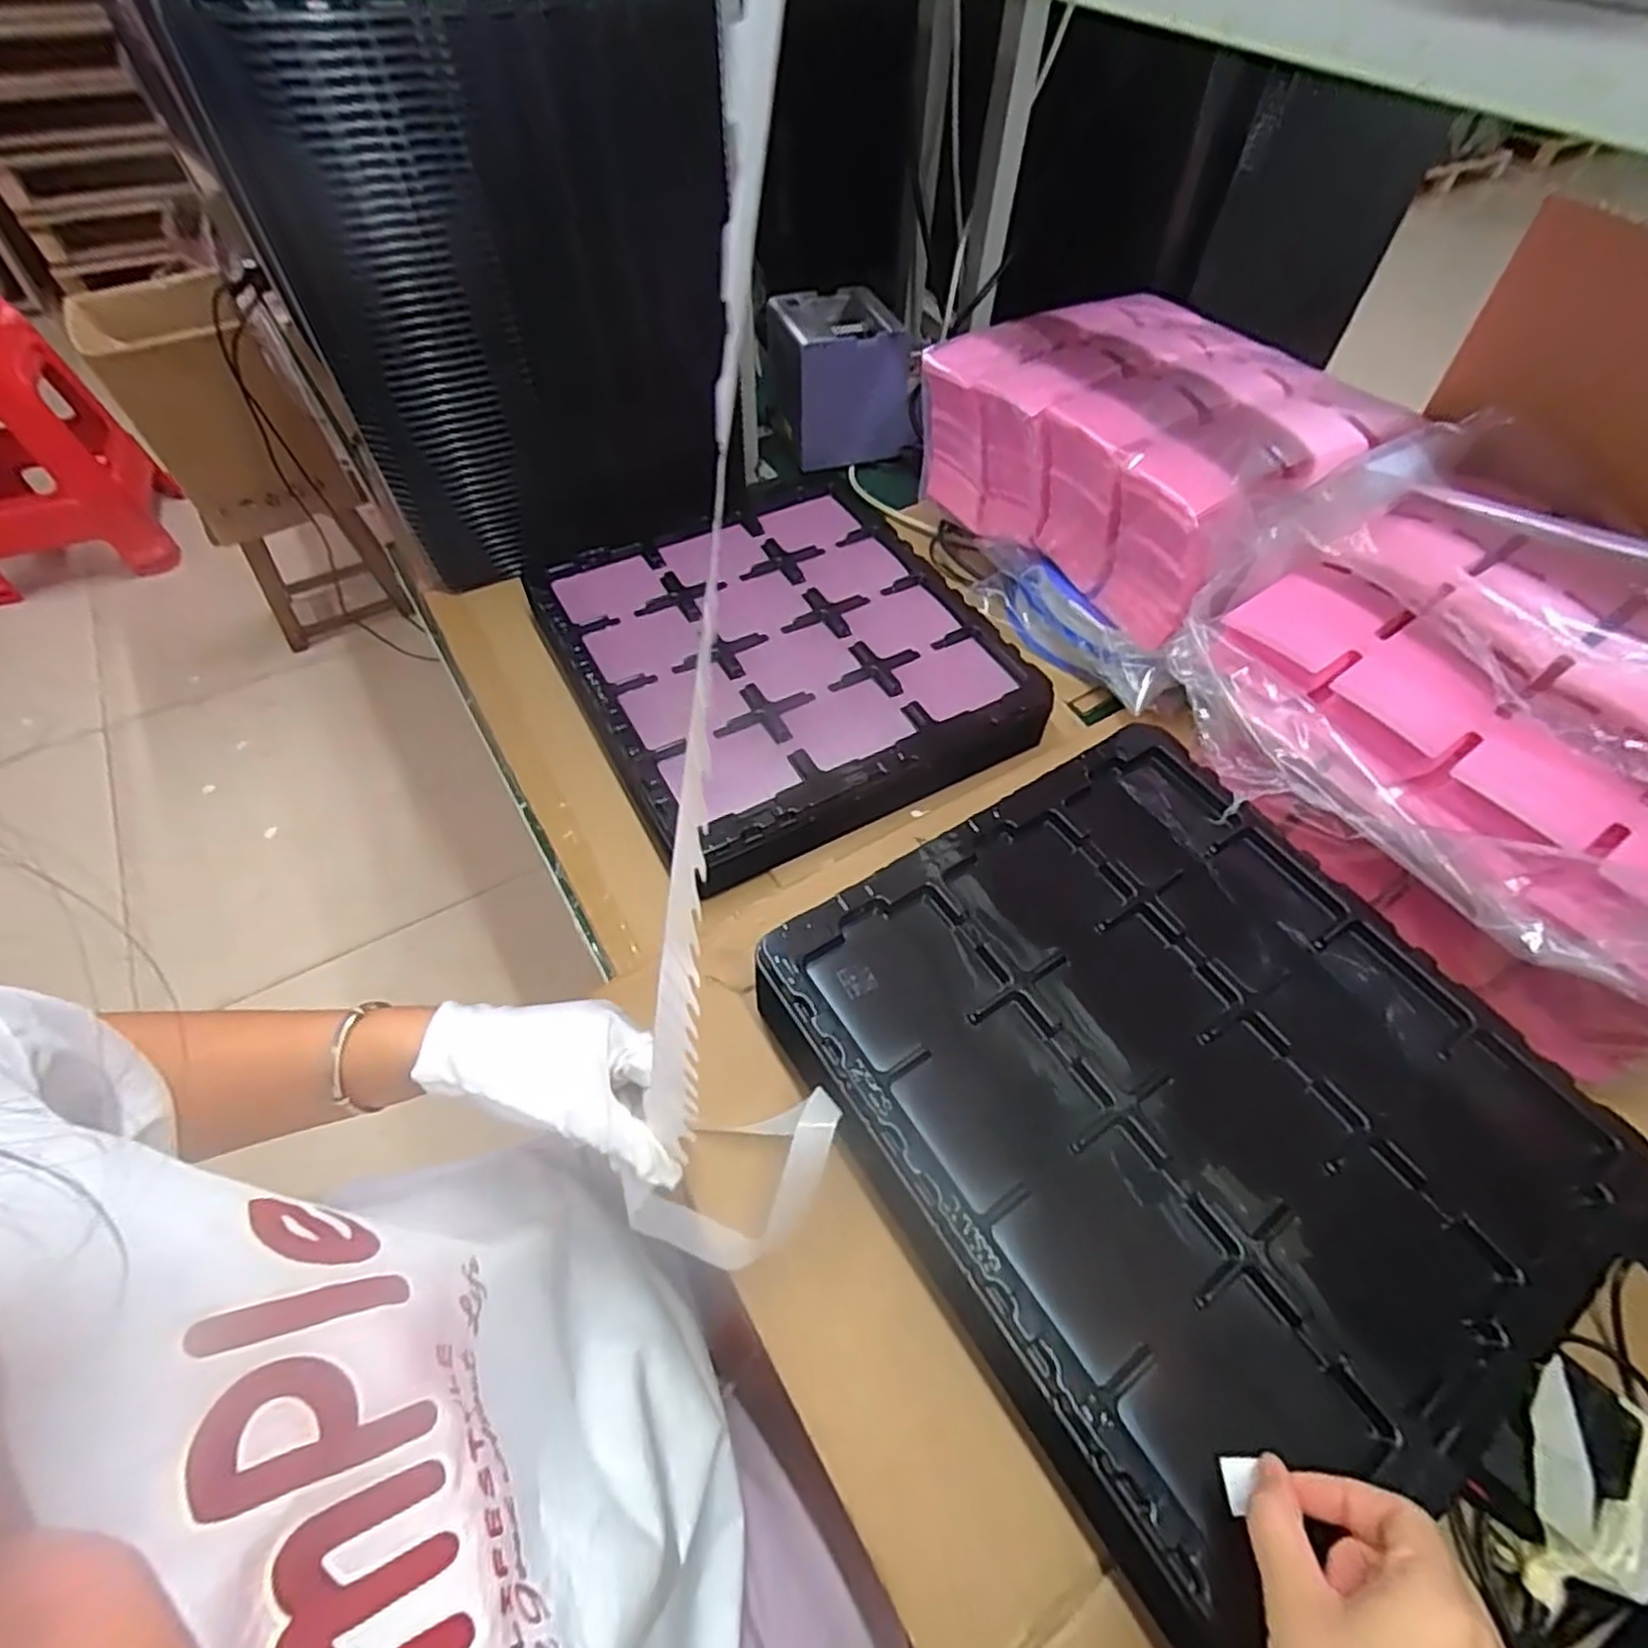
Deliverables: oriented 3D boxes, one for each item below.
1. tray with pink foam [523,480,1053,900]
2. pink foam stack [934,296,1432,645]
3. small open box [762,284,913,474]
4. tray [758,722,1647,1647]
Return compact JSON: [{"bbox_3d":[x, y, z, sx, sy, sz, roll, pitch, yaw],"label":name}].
[{"bbox_3d":[-0.045,-0.153,0.675,0.340,0.064,0.375,-25,60,-18],"label":"tray with pink foam"},{"bbox_3d":[0.281,-0.316,0.664,0.248,0.158,0.336,-28,61,-19],"label":"pink foam stack"},{"bbox_3d":[0.015,-0.527,0.890,0.136,0.136,0.145,-13,57,-10],"label":"small open box"},{"bbox_3d":[0.193,0.141,0.425,0.339,0.054,0.365,-28,61,-19],"label":"tray"}]

